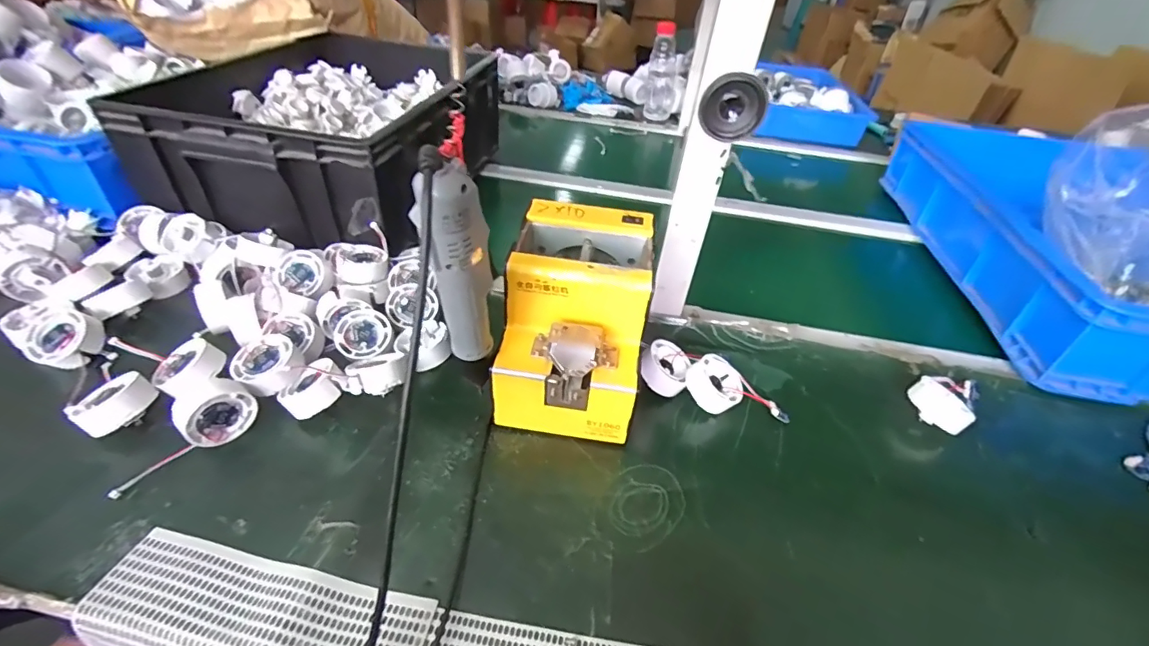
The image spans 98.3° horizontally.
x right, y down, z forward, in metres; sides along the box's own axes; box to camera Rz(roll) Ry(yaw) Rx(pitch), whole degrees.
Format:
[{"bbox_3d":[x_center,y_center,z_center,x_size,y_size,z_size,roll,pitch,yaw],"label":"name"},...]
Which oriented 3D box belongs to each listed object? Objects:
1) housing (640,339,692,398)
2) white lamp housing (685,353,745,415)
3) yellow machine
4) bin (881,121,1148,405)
[{"bbox_3d":[0.094,0.045,0.515,0.055,0.027,0.055,38,49,-8],"label":"housing"},{"bbox_3d":[0.143,0.061,0.504,0.056,0.032,0.054,6,58,-9],"label":"white lamp housing"},{"bbox_3d":[0.003,0.000,0.473,0.123,0.147,0.186,9,40,4],"label":"yellow machine"},{"bbox_3d":[0.750,-0.109,0.683,0.424,0.105,0.547,10,40,6],"label":"bin"}]

